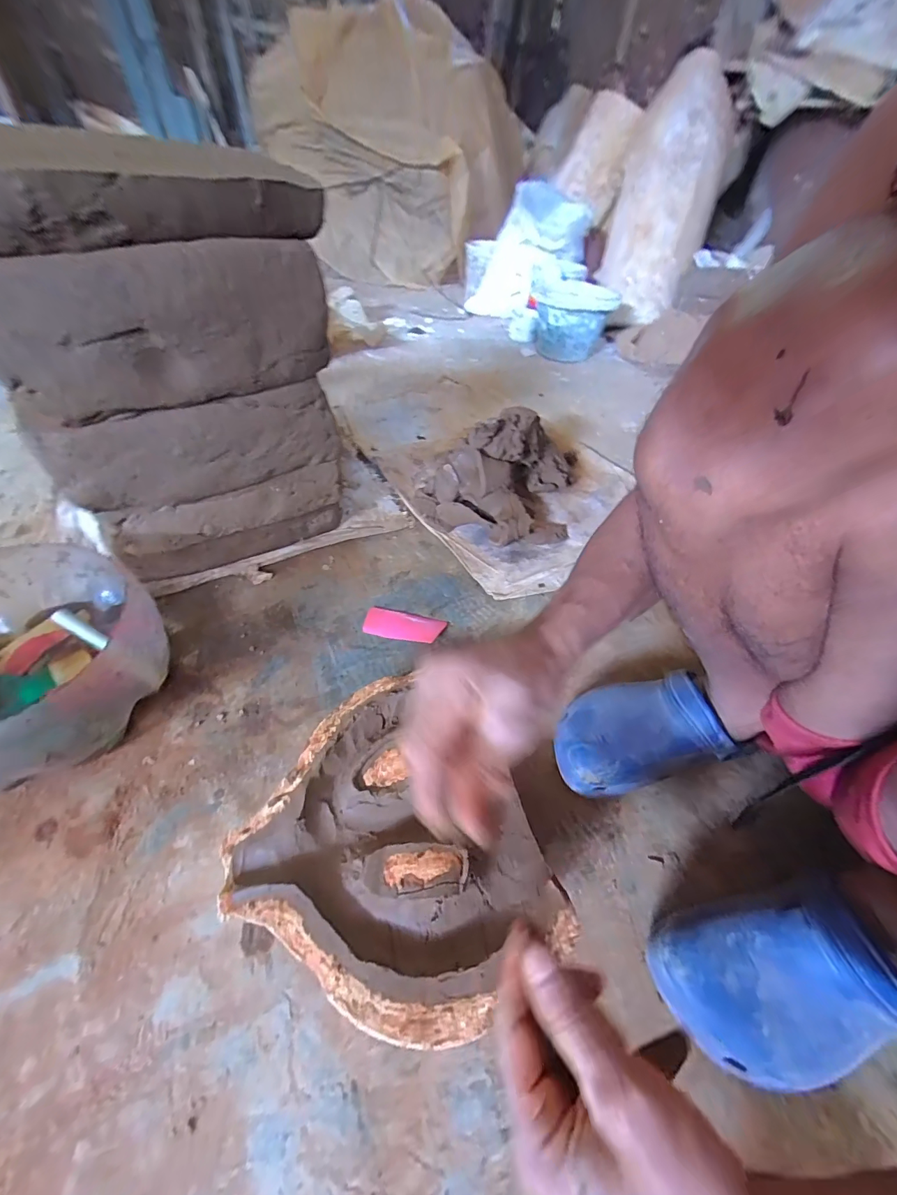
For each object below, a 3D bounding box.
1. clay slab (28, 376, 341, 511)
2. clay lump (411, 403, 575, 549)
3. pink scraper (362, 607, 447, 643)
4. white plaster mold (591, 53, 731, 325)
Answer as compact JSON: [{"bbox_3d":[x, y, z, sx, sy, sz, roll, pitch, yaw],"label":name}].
[{"bbox_3d":[-0.276,-0.176,0.484,0.300,0.109,0.024,-24,56,-23],"label":"clay slab"},{"bbox_3d":[0.092,-0.212,0.713,0.283,0.129,0.236,2,50,-4],"label":"clay lump"},{"bbox_3d":[-0.062,0.039,0.574,0.109,0.005,0.047,11,50,5],"label":"pink scraper"},{"bbox_3d":[0.672,-1.230,1.276,0.281,0.688,0.121,13,15,6],"label":"white plaster mold"}]

